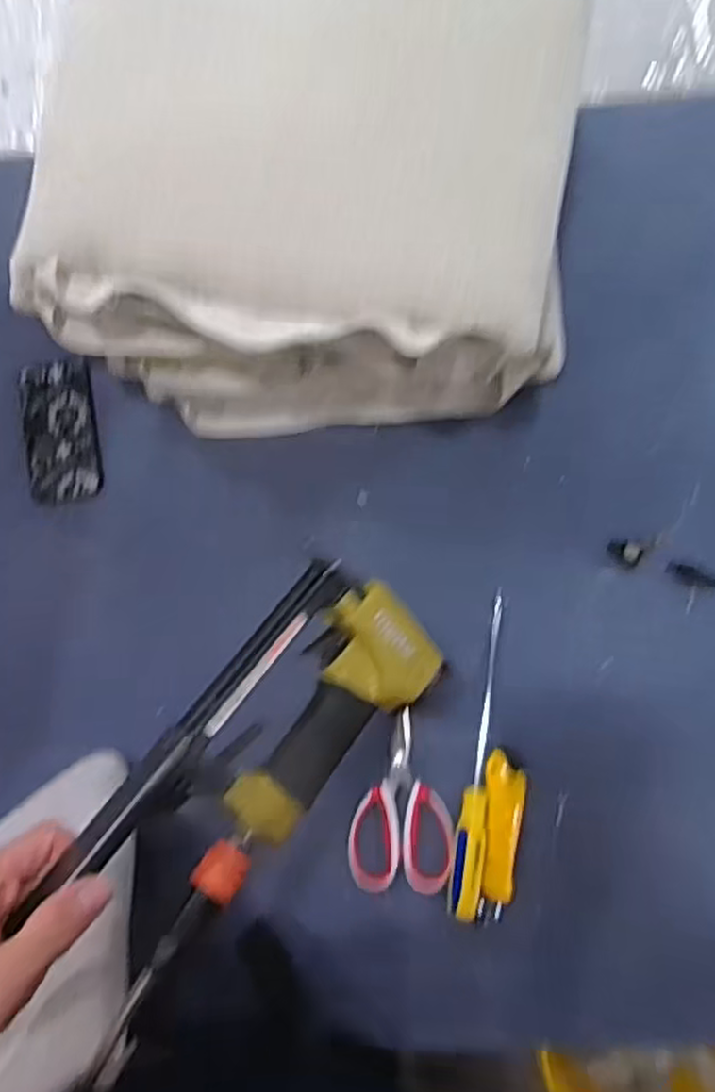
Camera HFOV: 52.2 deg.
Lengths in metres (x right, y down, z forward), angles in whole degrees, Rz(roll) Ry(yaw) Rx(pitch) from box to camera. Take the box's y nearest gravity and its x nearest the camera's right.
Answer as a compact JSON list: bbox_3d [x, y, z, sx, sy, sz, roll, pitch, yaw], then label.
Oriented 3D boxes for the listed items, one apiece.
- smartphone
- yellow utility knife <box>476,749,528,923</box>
[{"bbox_3d":[-0.330,-0.129,0.810,0.081,0.008,0.161,-12,82,3],"label":"smartphone"},{"bbox_3d":[0.139,0.277,0.699,0.039,0.020,0.149,5,84,5],"label":"yellow utility knife"}]

